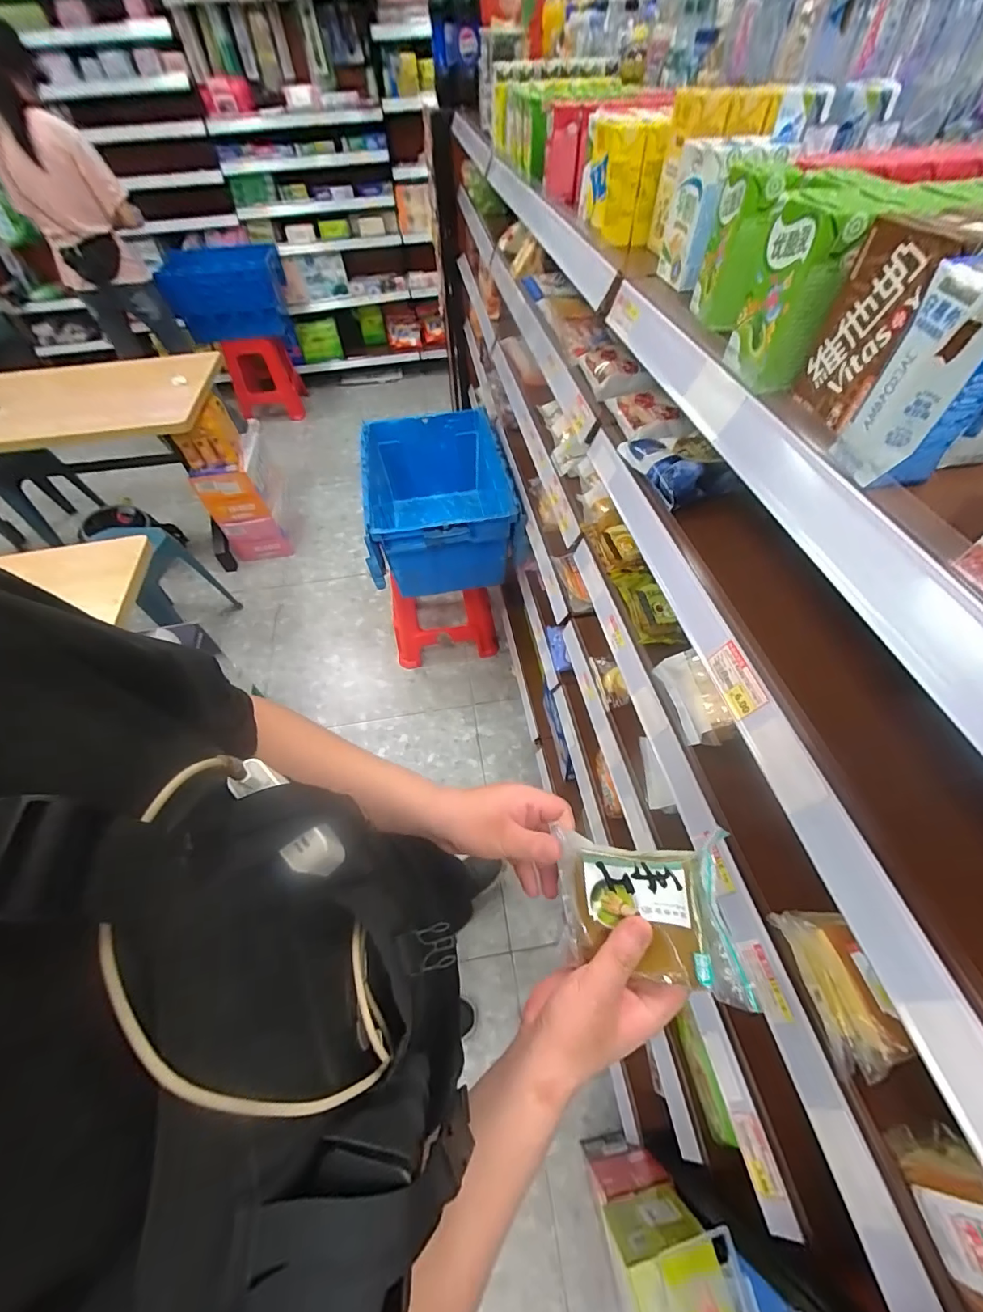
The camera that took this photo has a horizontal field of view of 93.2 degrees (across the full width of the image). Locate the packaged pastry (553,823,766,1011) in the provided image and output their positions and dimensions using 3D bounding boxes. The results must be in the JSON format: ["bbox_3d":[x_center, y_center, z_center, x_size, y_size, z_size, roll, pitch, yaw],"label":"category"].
[{"bbox_3d":[0.119,0.201,0.364,0.130,0.036,0.106,-10,85,27],"label":"packaged pastry"}]

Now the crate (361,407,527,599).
[{"bbox_3d":[-0.170,-0.527,1.584,0.454,0.327,0.695,-8,54,-3],"label":"crate"}]

